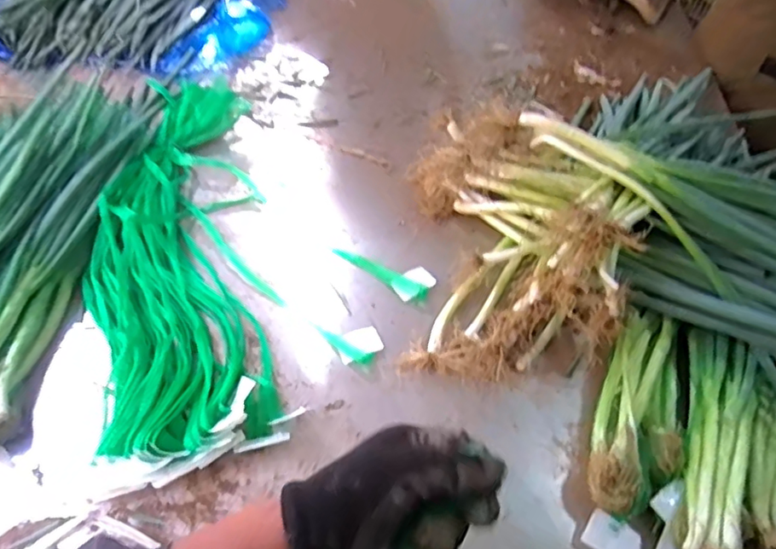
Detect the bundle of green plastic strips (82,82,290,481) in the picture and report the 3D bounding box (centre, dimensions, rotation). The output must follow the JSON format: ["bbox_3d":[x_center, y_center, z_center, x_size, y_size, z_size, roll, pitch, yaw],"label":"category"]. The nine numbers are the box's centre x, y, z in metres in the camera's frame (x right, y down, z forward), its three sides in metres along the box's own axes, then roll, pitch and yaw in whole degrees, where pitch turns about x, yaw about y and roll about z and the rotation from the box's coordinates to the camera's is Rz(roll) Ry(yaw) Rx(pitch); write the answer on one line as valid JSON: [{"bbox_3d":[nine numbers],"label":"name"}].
[{"bbox_3d":[-0.310,-0.037,0.823,0.248,0.061,0.645,-11,56,-11],"label":"bundle of green plastic strips"}]

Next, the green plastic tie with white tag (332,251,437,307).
[{"bbox_3d":[-0.001,-0.011,0.857,0.160,0.005,0.062,33,59,19],"label":"green plastic tie with white tag"}]

